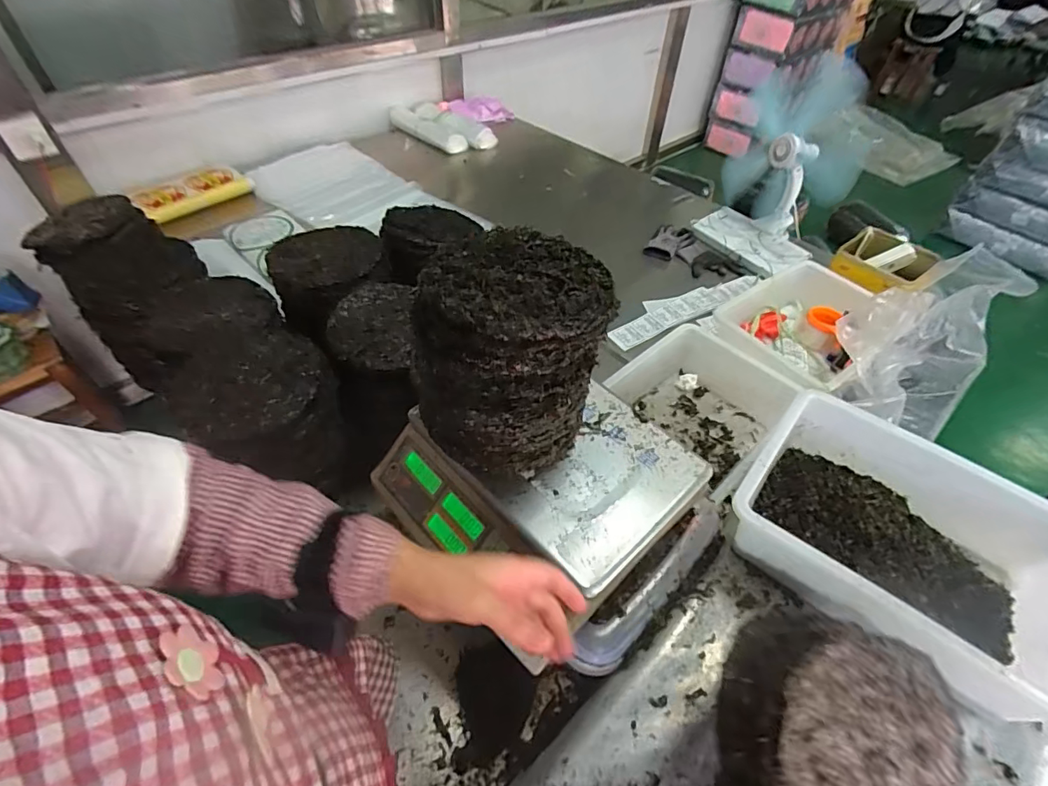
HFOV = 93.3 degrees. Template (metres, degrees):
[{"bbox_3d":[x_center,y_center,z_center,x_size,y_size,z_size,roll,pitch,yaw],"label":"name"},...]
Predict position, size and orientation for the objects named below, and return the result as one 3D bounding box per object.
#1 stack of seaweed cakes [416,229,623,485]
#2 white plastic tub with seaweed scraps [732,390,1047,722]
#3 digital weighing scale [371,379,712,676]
[{"bbox_3d":[-0.010,-0.046,0.571,0.182,0.206,0.205,18,50,14],"label":"stack of seaweed cakes"},{"bbox_3d":[0.467,0.179,0.616,0.358,0.114,0.291,30,54,23],"label":"white plastic tub with seaweed scraps"},{"bbox_3d":[0.011,0.108,0.637,0.297,0.094,0.329,-35,58,-28],"label":"digital weighing scale"}]

